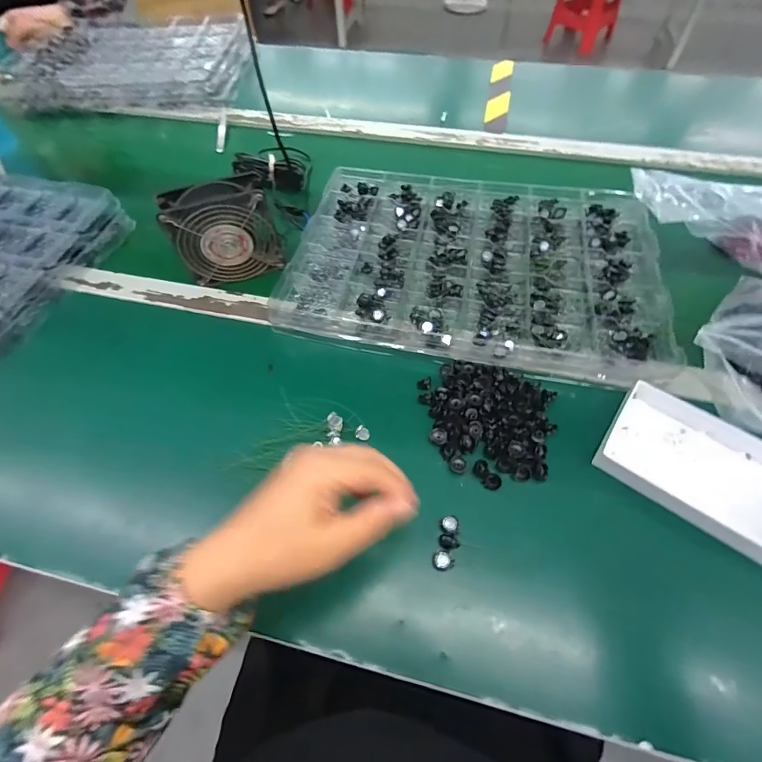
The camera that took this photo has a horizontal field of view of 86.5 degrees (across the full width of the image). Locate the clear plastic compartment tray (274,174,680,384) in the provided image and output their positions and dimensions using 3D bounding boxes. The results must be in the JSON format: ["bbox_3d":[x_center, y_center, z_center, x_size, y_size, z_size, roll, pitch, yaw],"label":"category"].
[{"bbox_3d":[0.115,-0.156,0.519,0.445,0.028,0.311,9,59,8],"label":"clear plastic compartment tray"}]

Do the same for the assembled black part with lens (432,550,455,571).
[{"bbox_3d":[0.052,0.151,0.342,0.016,0.004,0.016,-25,61,-13],"label":"assembled black part with lens"}]

